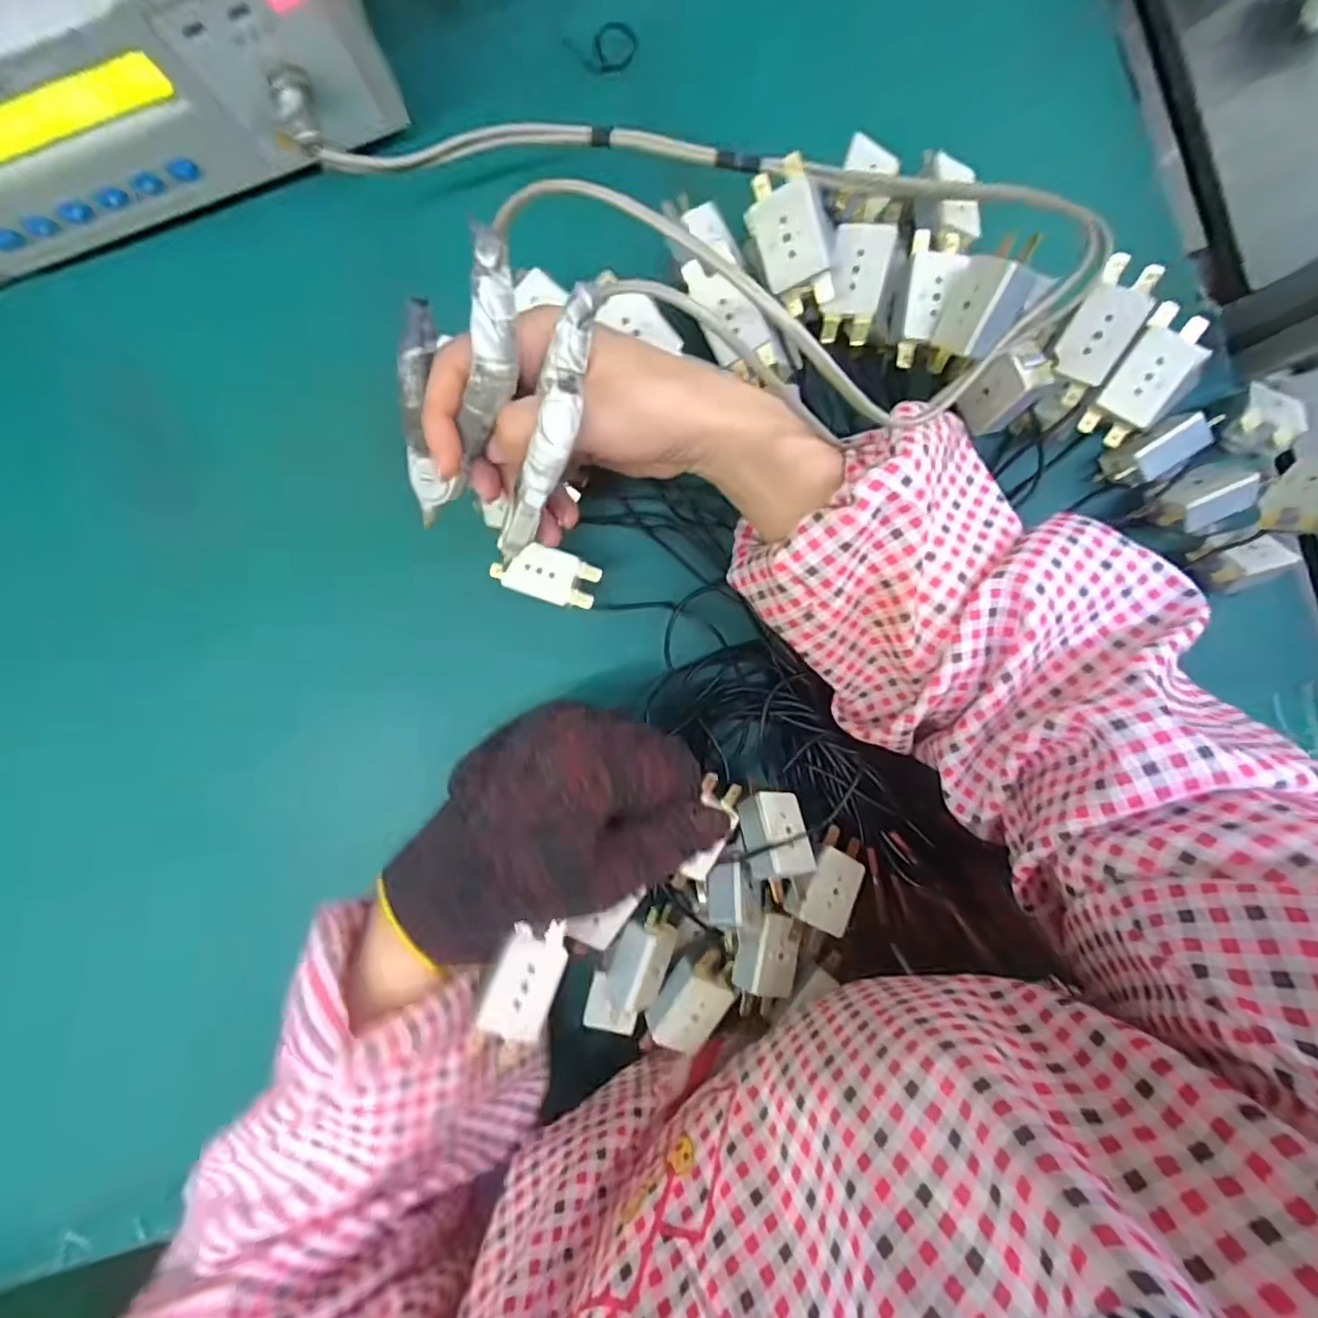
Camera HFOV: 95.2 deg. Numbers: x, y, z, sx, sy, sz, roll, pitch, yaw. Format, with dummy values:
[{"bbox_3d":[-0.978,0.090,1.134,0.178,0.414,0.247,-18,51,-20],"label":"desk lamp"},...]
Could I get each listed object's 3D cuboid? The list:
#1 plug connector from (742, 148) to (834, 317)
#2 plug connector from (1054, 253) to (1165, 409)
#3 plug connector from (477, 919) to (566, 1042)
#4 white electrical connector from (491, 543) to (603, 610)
[{"bbox_3d":[0.061,-0.191,0.275,0.031,0.011,0.058,-9,111,31],"label":"plug connector"},{"bbox_3d":[0.205,-0.153,0.283,0.028,0.018,0.058,30,124,10],"label":"plug connector"},{"bbox_3d":[-0.060,0.139,0.263,0.027,0.016,0.044,28,65,-18],"label":"plug connector"},{"bbox_3d":[-0.061,-0.045,0.324,0.055,0.008,0.027,19,93,-1],"label":"white electrical connector"}]

